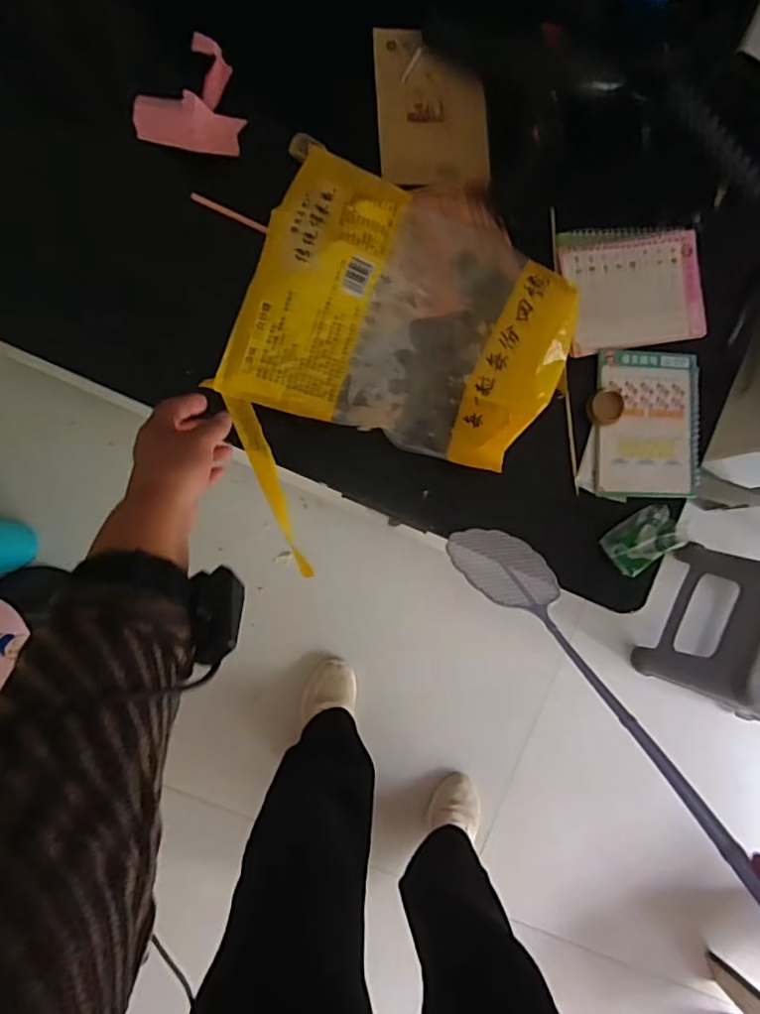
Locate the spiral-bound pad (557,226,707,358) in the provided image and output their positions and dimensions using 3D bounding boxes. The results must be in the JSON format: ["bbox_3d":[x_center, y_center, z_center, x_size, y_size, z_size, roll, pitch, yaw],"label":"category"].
[{"bbox_3d":[0.306,-0.264,0.697,0.168,0.012,0.144,-9,91,-6],"label":"spiral-bound pad"}]

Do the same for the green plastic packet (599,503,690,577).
[{"bbox_3d":[0.311,0.037,0.686,0.091,0.030,0.056,-40,94,-5],"label":"green plastic packet"}]

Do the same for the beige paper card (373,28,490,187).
[{"bbox_3d":[0.060,-0.462,0.677,0.125,0.008,0.179,-4,90,0],"label":"beige paper card"}]

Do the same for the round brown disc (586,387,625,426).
[{"bbox_3d":[0.265,-0.119,0.682,0.037,0.016,0.041,36,86,-5],"label":"round brown disc"}]

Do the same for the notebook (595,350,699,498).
[{"bbox_3d":[0.323,-0.099,0.699,0.124,0.010,0.171,1,90,-6],"label":"notebook"}]

